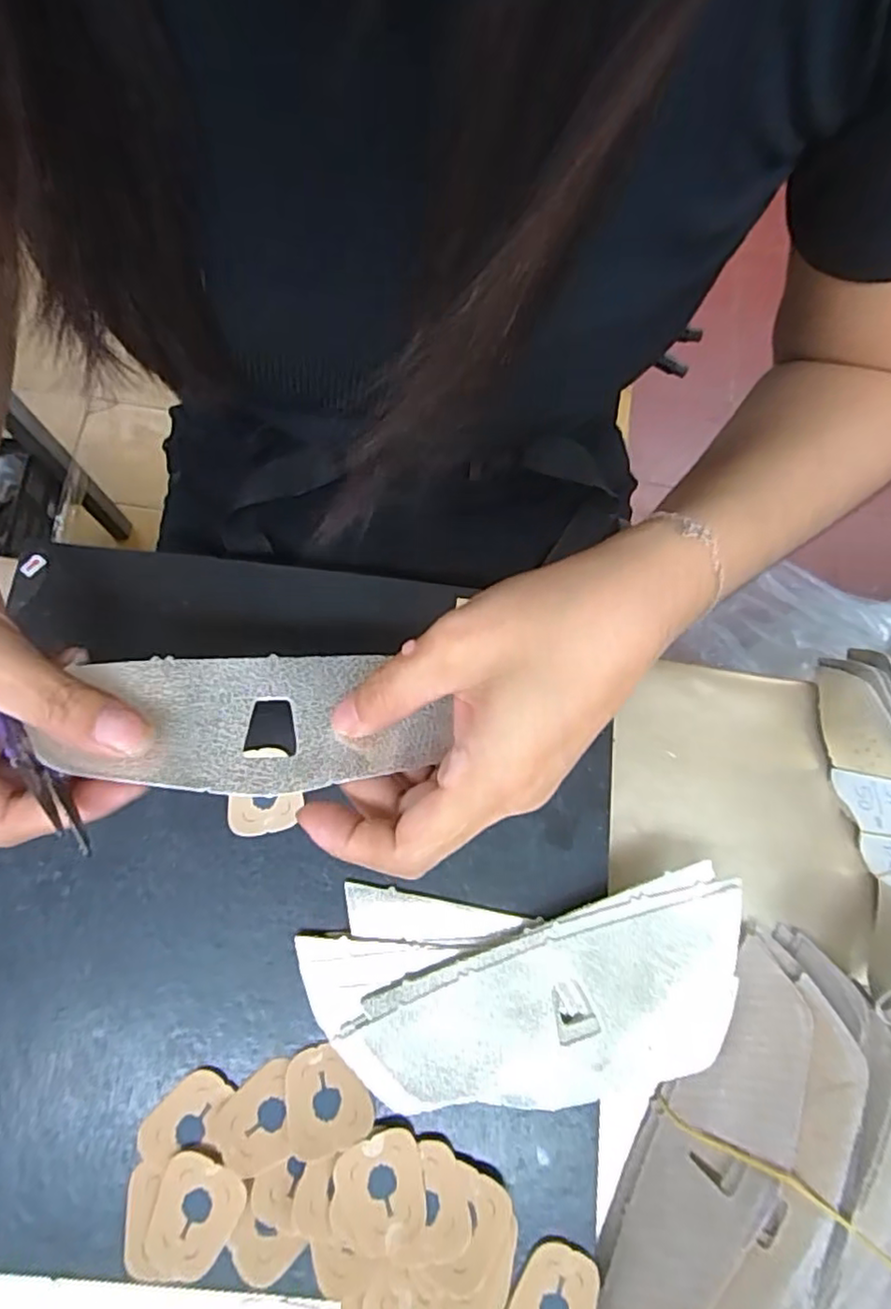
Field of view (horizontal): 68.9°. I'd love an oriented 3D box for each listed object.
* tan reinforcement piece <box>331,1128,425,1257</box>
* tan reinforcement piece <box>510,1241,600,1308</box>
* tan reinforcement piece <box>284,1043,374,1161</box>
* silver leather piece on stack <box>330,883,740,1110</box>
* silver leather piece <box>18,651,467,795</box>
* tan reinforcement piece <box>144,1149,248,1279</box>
[{"bbox_3d":[-0.027,0.213,0.256,0.036,0.004,0.040,-2,74,-1],"label":"tan reinforcement piece"},{"bbox_3d":[0.044,0.256,0.256,0.033,0.004,0.037,20,75,5],"label":"tan reinforcement piece"},{"bbox_3d":[-0.049,0.183,0.269,0.034,0.004,0.038,-11,66,-9],"label":"tan reinforcement piece"},{"bbox_3d":[0.049,0.154,0.272,0.174,0.011,0.064,-15,75,-5],"label":"silver leather piece on stack"},{"bbox_3d":[-0.067,0.023,0.231,0.133,0.006,0.050,1,62,-8],"label":"silver leather piece"},{"bbox_3d":[-0.098,0.220,0.254,0.033,0.004,0.039,12,74,3],"label":"tan reinforcement piece"}]

